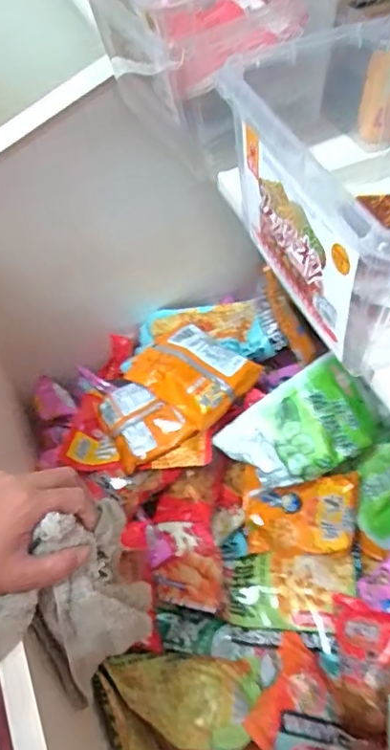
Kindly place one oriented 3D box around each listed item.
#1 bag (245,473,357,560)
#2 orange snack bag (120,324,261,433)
[{"bbox_3d":[0.141,0.192,0.780,0.146,0.026,0.107,-4,96,11],"label":"bag"},{"bbox_3d":[-0.006,-0.008,0.809,0.163,0.049,0.123,34,62,25],"label":"orange snack bag"}]

